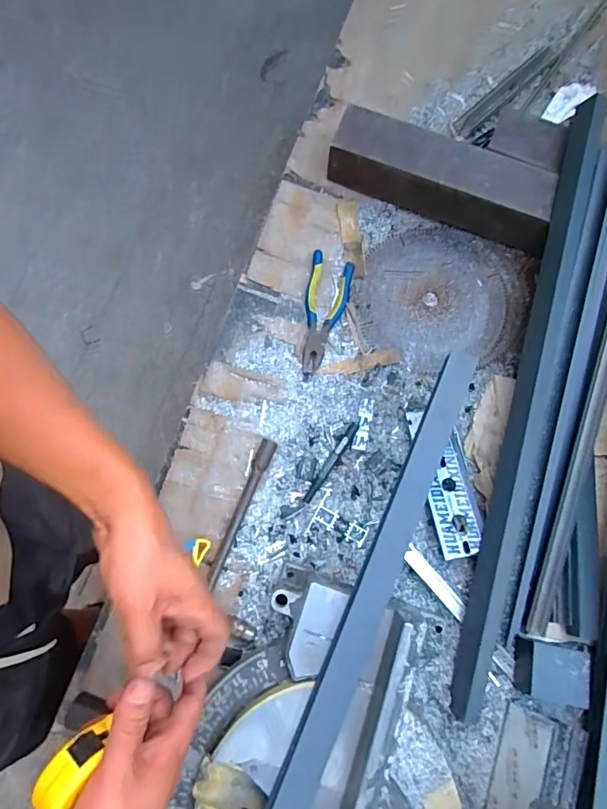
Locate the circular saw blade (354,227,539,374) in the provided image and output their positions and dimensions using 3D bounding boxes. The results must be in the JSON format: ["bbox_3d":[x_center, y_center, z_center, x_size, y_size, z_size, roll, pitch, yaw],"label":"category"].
[{"bbox_3d":[0.225,-0.166,0.766,0.265,0.008,0.242,1,77,-3],"label":"circular saw blade"}]

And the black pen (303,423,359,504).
[{"bbox_3d":[0.039,0.081,0.675,0.013,0.008,0.133,33,79,8],"label":"black pen"}]

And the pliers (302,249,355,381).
[{"bbox_3d":[0.032,-0.135,0.732,0.065,0.015,0.194,9,76,3],"label":"pliers"}]

